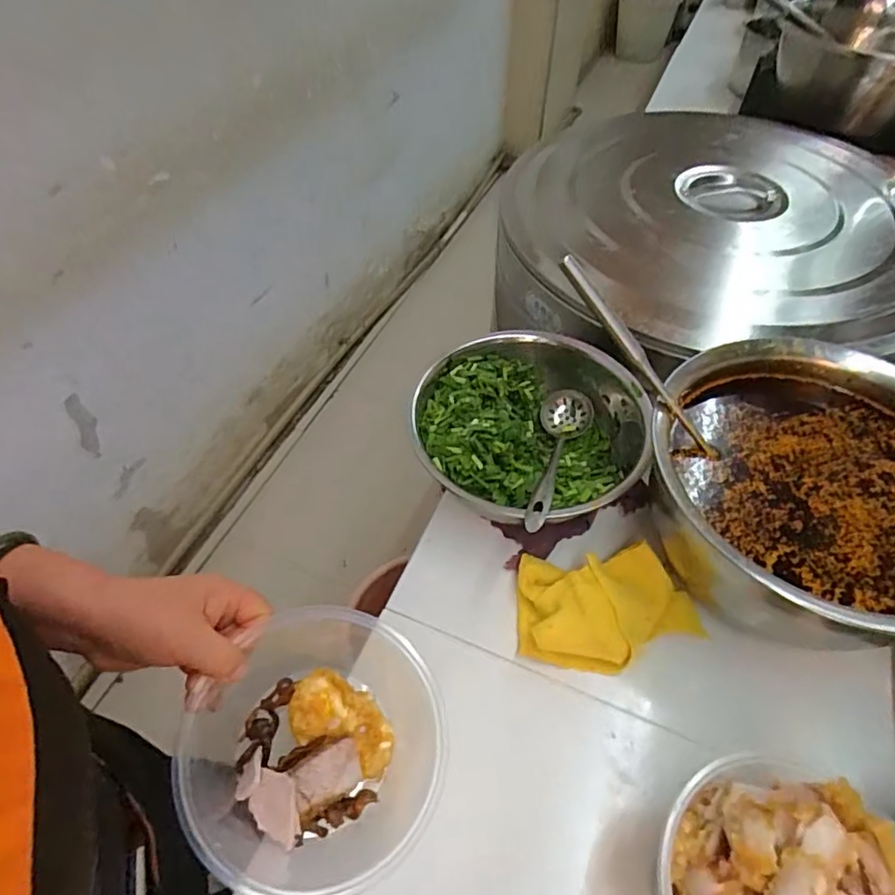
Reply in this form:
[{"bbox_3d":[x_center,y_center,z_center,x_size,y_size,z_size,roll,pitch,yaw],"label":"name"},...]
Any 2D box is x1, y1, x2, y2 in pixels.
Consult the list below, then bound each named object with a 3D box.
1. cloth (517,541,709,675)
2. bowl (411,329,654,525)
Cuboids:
[{"bbox_3d":[0.147,0.147,0.540,0.160,0.046,0.111,-3,52,-2],"label":"cloth"},{"bbox_3d":[0.090,-0.021,0.638,0.240,0.081,0.246,0,52,0],"label":"bowl"}]

